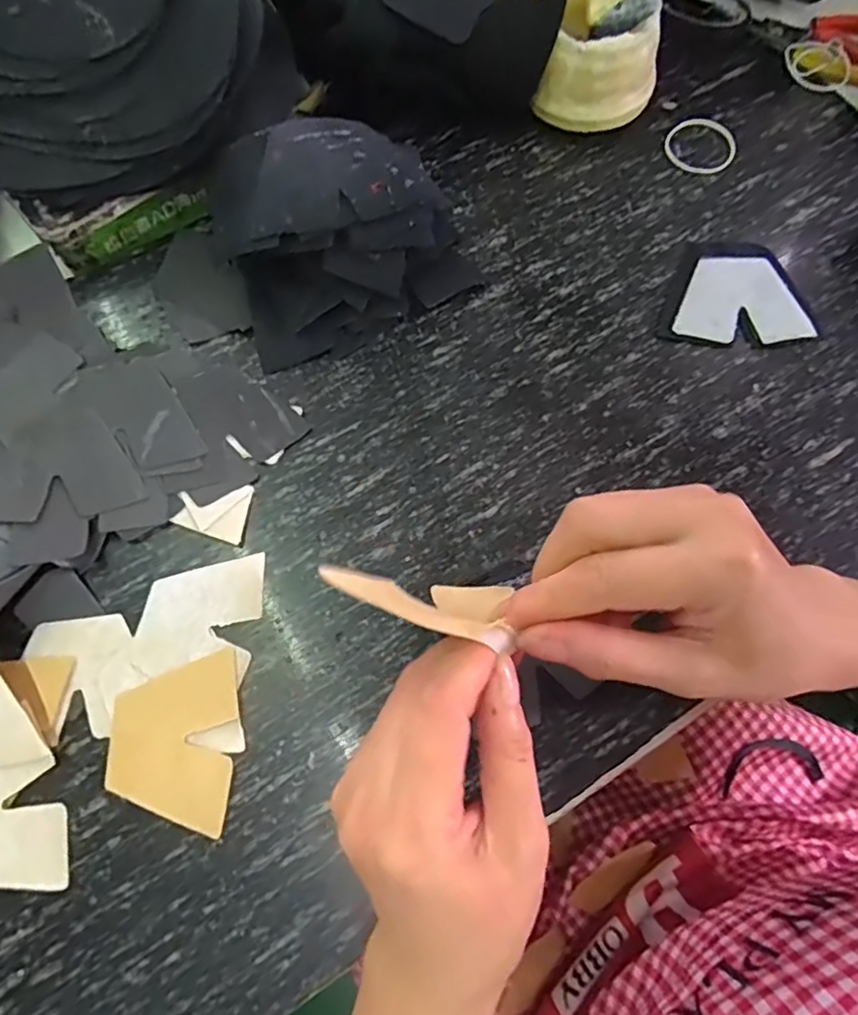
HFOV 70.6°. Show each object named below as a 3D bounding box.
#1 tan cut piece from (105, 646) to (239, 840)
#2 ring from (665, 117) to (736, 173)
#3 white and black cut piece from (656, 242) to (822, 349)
[{"bbox_3d":[-0.122,0.110,0.290,0.057,0.005,0.079,3,73,0],"label":"tan cut piece"},{"bbox_3d":[0.180,-0.241,0.402,0.046,0.004,0.046,0,73,-1],"label":"ring"},{"bbox_3d":[0.186,-0.131,0.369,0.089,0.005,0.072,5,73,0],"label":"white and black cut piece"}]

